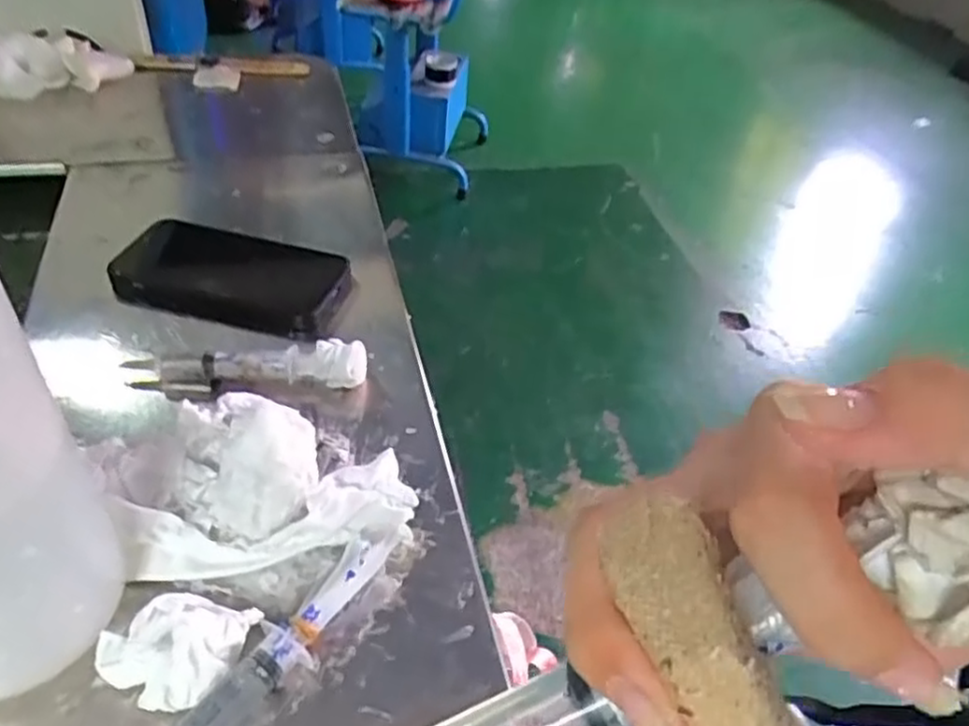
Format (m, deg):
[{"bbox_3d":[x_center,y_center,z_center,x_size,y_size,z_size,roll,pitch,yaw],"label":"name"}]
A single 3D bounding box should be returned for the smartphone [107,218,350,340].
[{"bbox_3d":[-0.168,-0.061,0.500,0.141,0.018,0.079,12,45,5],"label":"smartphone"}]

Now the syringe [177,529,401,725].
[{"bbox_3d":[-0.089,0.124,0.303,0.021,0.024,0.157,31,49,22],"label":"syringe"}]

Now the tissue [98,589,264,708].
[{"bbox_3d":[-0.127,0.115,0.307,0.049,0.020,0.047,22,46,14],"label":"tissue"}]

